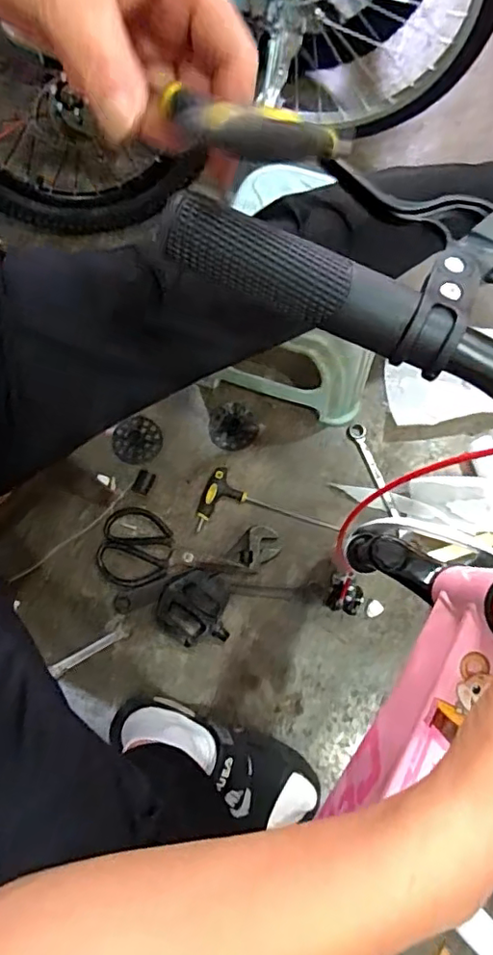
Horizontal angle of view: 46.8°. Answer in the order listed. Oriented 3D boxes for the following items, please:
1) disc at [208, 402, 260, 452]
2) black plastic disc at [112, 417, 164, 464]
[{"bbox_3d":[-0.020,-0.078,0.876,0.075,0.008,0.073,0,74,1],"label":"disc"},{"bbox_3d":[-0.167,-0.057,0.876,0.076,0.005,0.075,0,74,1],"label":"black plastic disc"}]

